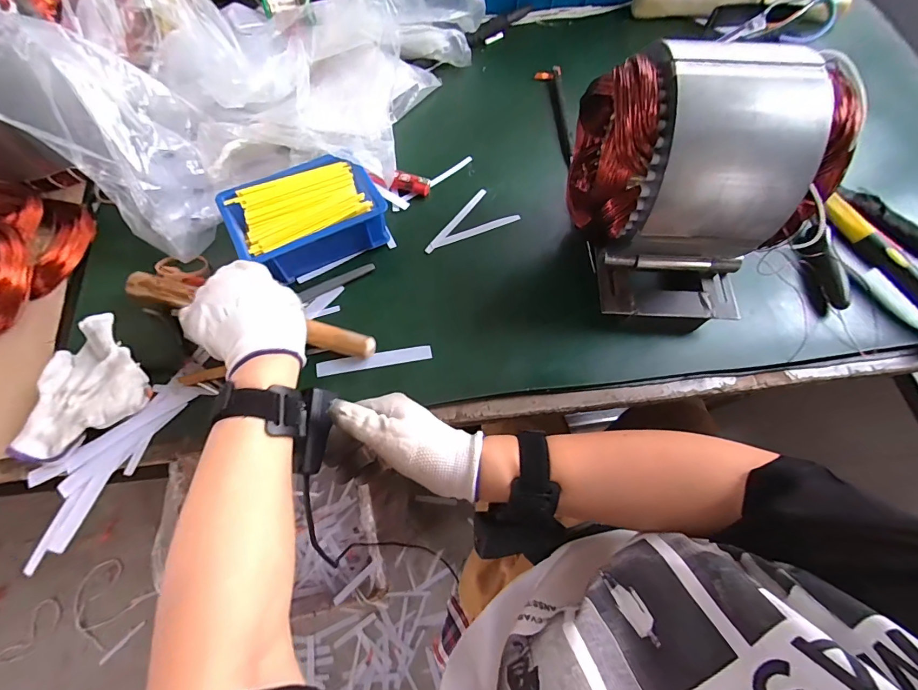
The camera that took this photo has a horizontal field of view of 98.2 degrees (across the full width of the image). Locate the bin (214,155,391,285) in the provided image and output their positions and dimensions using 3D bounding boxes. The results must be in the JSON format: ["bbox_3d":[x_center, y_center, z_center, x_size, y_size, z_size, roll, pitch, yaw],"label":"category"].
[{"bbox_3d":[-0.149,-0.122,0.406,0.141,0.057,0.104,-25,71,-12],"label":"bin"}]

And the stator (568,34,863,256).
[{"bbox_3d":[0.186,-0.157,0.335,0.158,0.154,0.144,5,68,0],"label":"stator"}]

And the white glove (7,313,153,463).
[{"bbox_3d":[-0.330,0.041,0.347,0.103,0.048,0.094,-28,72,-13],"label":"white glove"}]

